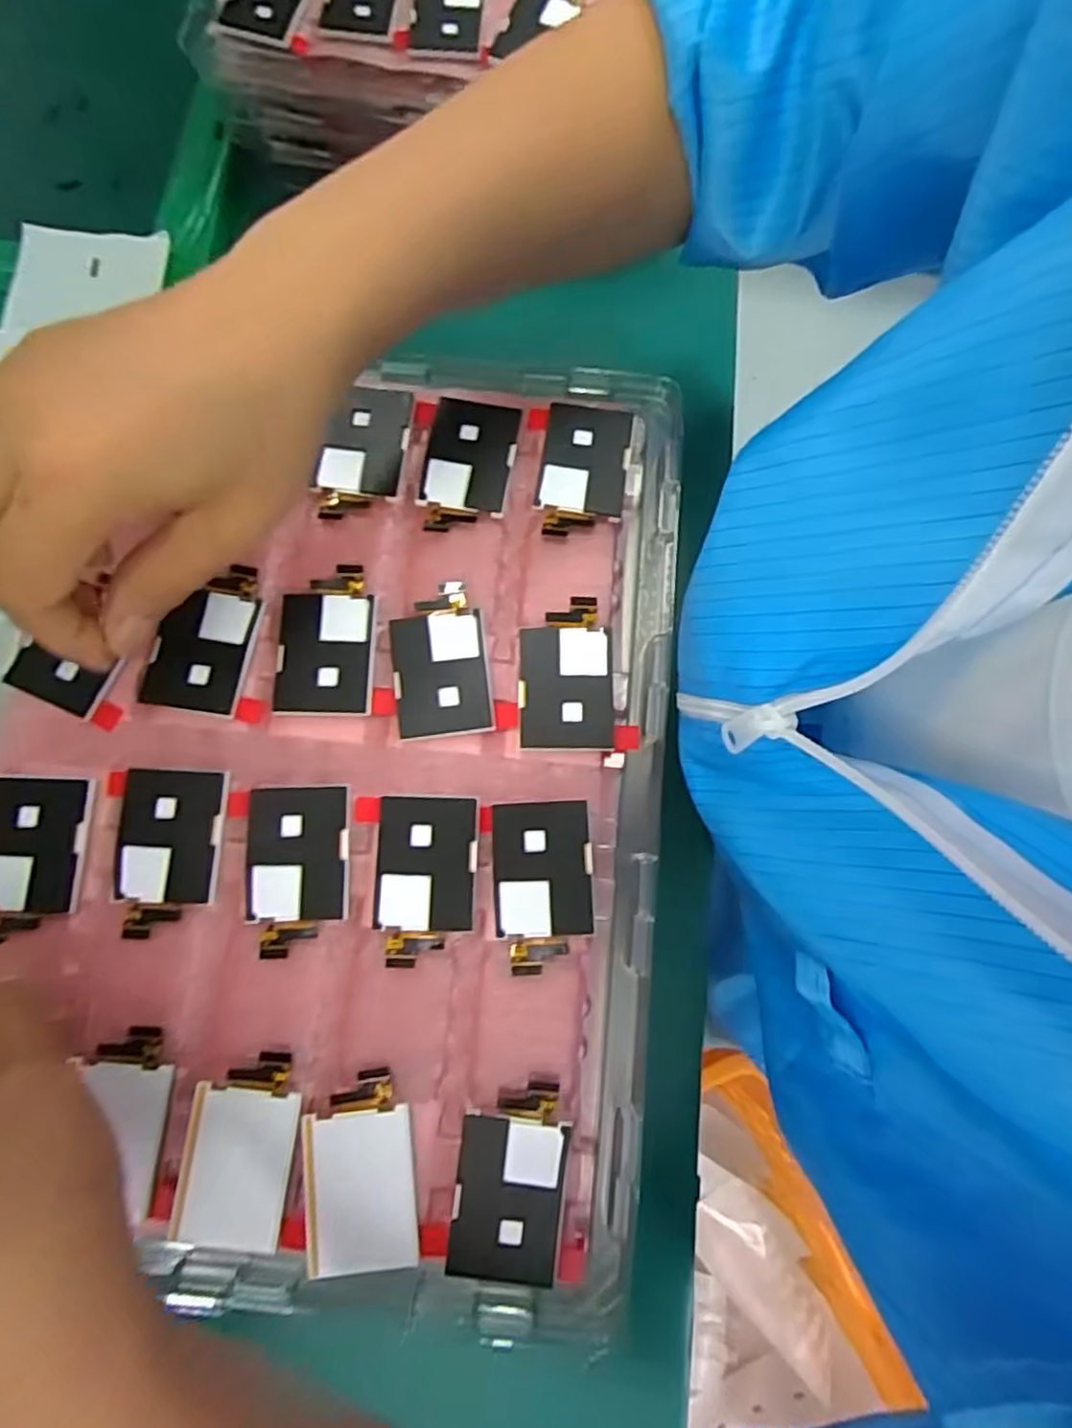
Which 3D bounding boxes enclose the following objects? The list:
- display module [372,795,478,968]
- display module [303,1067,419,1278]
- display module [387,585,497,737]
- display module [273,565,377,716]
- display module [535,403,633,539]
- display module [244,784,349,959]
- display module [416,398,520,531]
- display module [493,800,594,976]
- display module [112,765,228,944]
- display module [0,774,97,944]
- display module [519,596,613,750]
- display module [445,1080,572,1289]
[{"bbox_3d":[-0.038,0.057,0.242,0.034,0.007,0.056,1,78,0],"label":"display module"},{"bbox_3d":[-0.057,0.147,0.221,0.032,0.008,0.056,-8,78,-2],"label":"display module"},{"bbox_3d":[-0.036,-0.020,0.259,0.034,0.007,0.057,-8,78,-2],"label":"display module"},{"bbox_3d":[-0.079,-0.028,0.260,0.034,0.006,0.057,-1,78,-1],"label":"display module"},{"bbox_3d":[0.019,-0.097,0.276,0.035,0.004,0.057,9,78,1],"label":"display module"},{"bbox_3d":[-0.083,0.053,0.242,0.034,0.006,0.057,-2,78,-1],"label":"display module"},{"bbox_3d":[-0.028,-0.099,0.276,0.036,0.006,0.055,8,78,1],"label":"display module"},{"bbox_3d":[0.003,0.060,0.242,0.034,0.006,0.056,-3,78,-1],"label":"display module"},{"bbox_3d":[-0.128,0.047,0.241,0.035,0.005,0.056,1,78,0],"label":"display module"},{"bbox_3d":[-0.175,0.048,0.239,0.035,0.007,0.052,4,78,0],"label":"display module"},{"bbox_3d":[0.011,-0.015,0.259,0.034,0.005,0.057,-1,78,-1],"label":"display module"},{"bbox_3d":[-0.008,0.149,0.221,0.034,0.006,0.055,6,78,1],"label":"display module"}]

